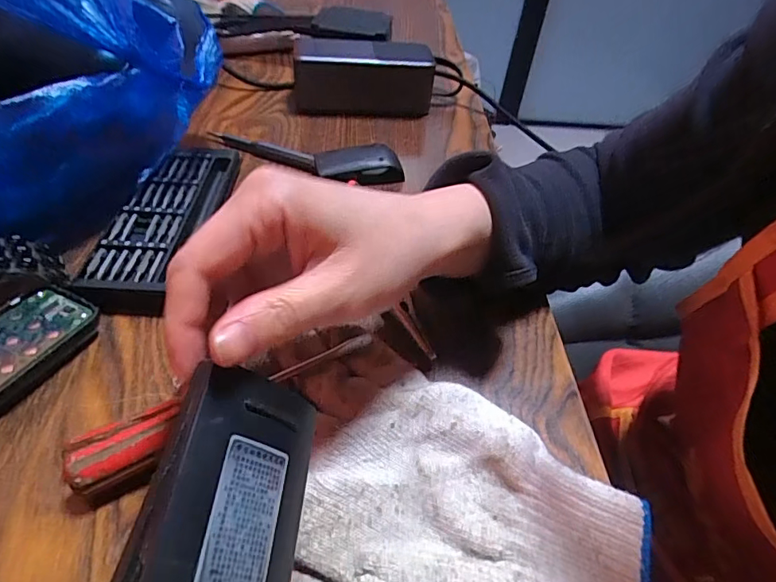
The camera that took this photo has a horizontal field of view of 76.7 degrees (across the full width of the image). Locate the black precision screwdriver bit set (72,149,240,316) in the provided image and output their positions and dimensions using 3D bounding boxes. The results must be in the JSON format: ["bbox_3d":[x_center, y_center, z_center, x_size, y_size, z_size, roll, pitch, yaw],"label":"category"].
[{"bbox_3d":[-0.144,-0.047,0.318,0.052,0.022,0.149,8,44,0],"label":"black precision screwdriver bit set"}]

